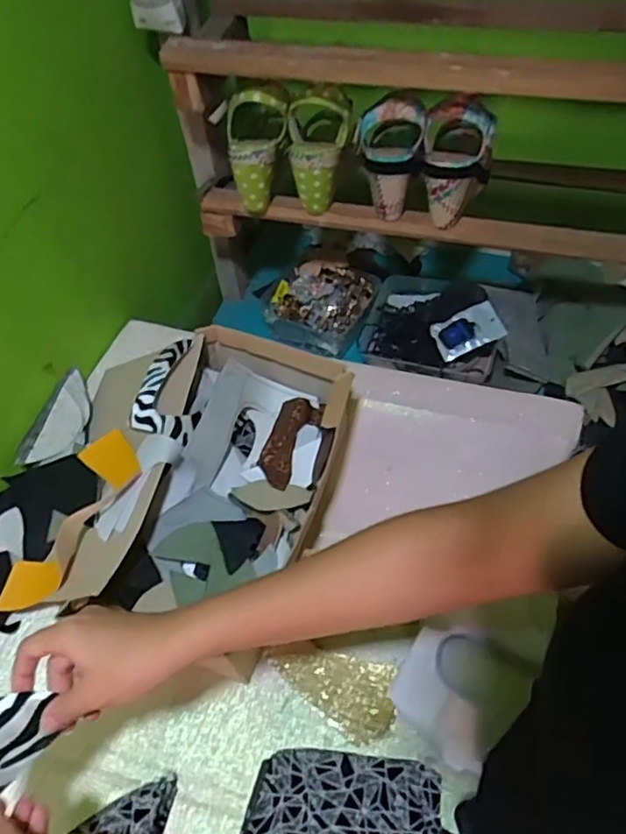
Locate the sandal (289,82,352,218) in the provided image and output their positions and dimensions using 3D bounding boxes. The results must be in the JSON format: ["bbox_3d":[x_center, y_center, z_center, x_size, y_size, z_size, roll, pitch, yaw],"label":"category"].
[{"bbox_3d":[0.010,-0.341,0.755,0.080,0.133,0.085,-2,52,2],"label":"sandal"}]

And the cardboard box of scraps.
[{"bbox_3d":[-0.078,0.078,0.623,0.182,0.111,0.333,9,53,11],"label":"cardboard box of scraps"}]

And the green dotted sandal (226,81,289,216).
[{"bbox_3d":[-0.077,-0.345,0.766,0.076,0.153,0.071,18,27,17],"label":"green dotted sandal"}]

